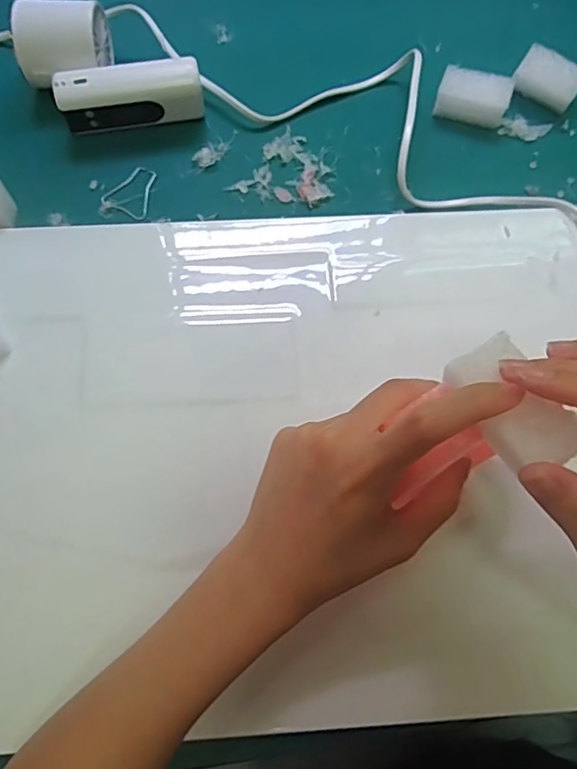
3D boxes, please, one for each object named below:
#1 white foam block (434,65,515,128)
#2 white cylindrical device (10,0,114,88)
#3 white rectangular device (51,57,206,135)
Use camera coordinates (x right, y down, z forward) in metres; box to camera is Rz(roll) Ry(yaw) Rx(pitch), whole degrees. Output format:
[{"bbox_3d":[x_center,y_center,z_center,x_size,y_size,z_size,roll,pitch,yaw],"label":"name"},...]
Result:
[{"bbox_3d":[0.135,-0.210,0.404,0.050,0.025,0.030,18,71,5],"label":"white foam block"},{"bbox_3d":[-0.154,-0.229,0.380,0.058,0.054,0.046,-8,71,-4],"label":"white cylindrical device"},{"bbox_3d":[-0.108,-0.198,0.382,0.095,0.040,0.023,-14,72,-6],"label":"white rectangular device"}]

